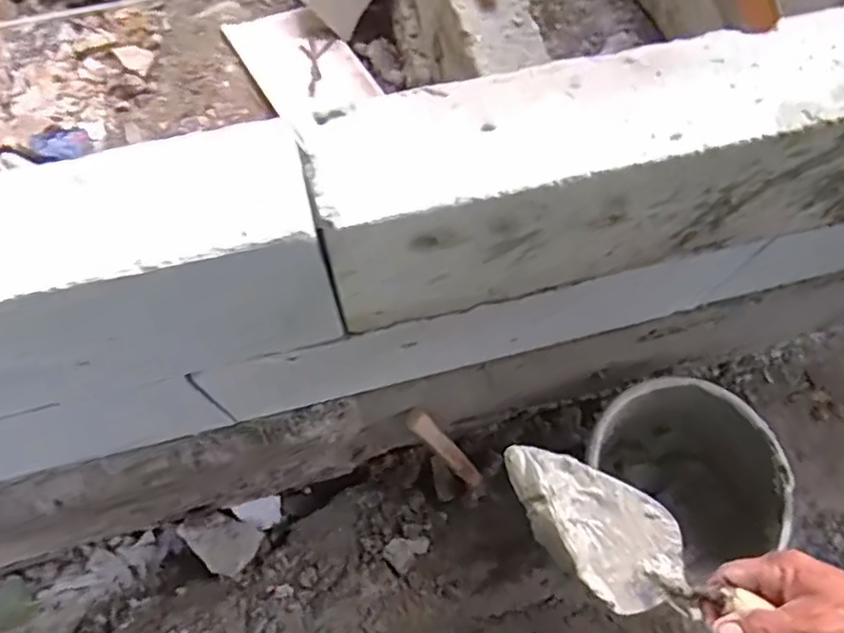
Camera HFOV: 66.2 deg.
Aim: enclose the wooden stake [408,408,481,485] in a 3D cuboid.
[{"bbox_3d":[0.038,0.205,1.002,0.022,0.221,0.029,19,66,44],"label":"wooden stake"}]

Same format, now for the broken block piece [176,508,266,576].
[{"bbox_3d":[-0.355,0.385,1.125,0.134,0.035,0.090,27,71,10],"label":"broken block piece"}]

